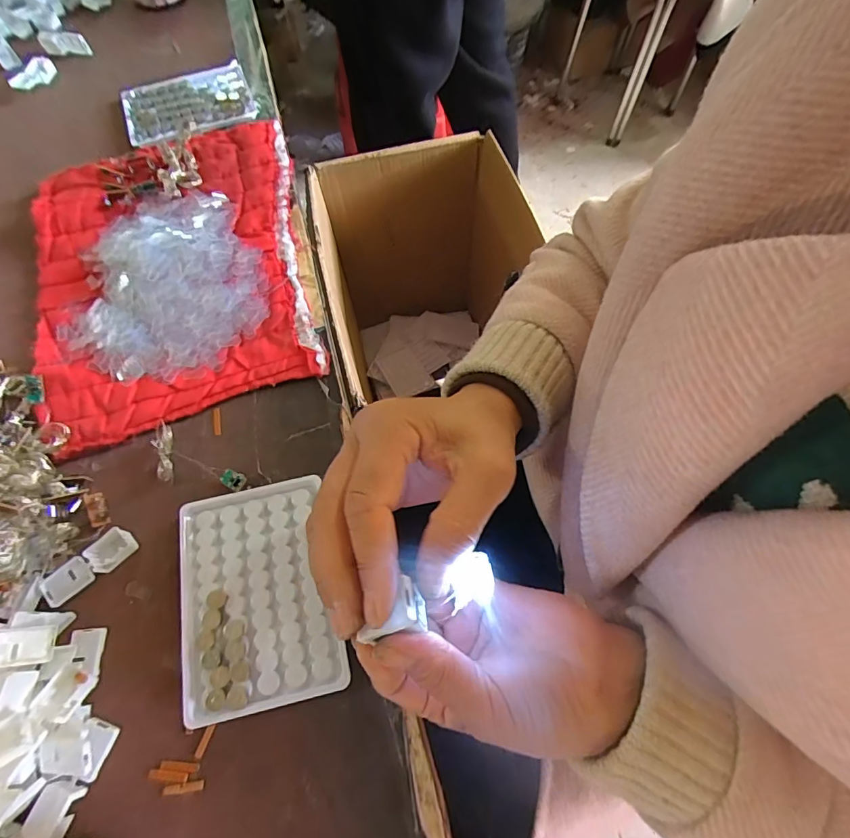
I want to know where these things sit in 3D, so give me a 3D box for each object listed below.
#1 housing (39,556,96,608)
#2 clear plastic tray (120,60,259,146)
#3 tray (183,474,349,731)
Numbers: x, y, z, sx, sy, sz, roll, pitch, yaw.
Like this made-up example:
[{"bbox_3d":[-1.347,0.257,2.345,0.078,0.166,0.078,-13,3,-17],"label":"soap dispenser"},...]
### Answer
[{"bbox_3d":[-0.228,0.103,0.290,0.028,0.004,0.021,-39,72,-15],"label":"housing"},{"bbox_3d":[-0.255,-0.340,0.486,0.132,0.012,0.104,-21,68,-9],"label":"clear plastic tray"},{"bbox_3d":[-0.106,0.108,0.286,0.092,0.014,0.129,-15,68,-6],"label":"tray"}]

